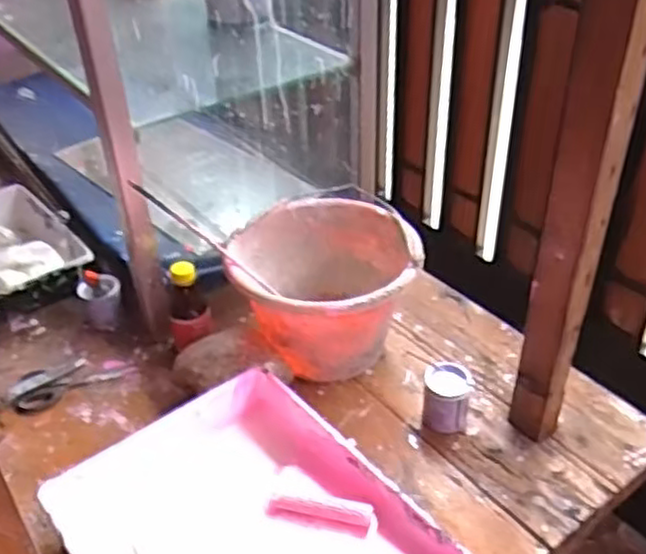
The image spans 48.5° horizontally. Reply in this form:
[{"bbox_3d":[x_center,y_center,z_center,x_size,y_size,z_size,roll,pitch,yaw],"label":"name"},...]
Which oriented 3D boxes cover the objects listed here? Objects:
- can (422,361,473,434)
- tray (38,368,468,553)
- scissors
[{"bbox_3d":[0.150,0.147,0.873,0.055,0.068,0.062,6,39,12],"label":"can"},{"bbox_3d":[-0.076,0.257,0.704,0.279,0.063,0.378,-27,44,-28],"label":"tray"},{"bbox_3d":[-0.339,0.133,0.960,0.154,0.012,0.074,-23,42,-23],"label":"scissors"}]

